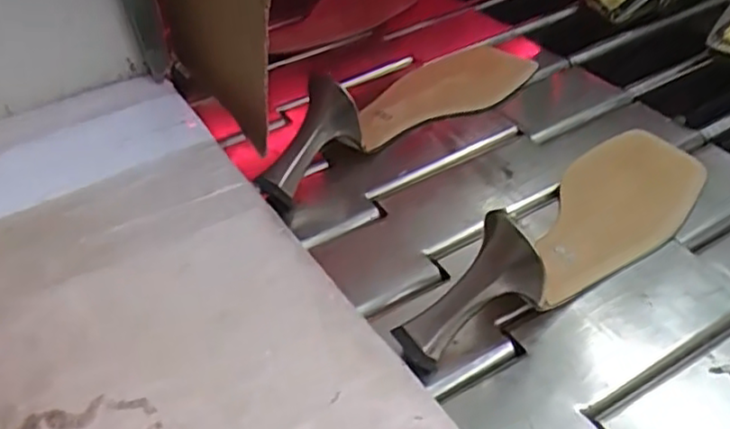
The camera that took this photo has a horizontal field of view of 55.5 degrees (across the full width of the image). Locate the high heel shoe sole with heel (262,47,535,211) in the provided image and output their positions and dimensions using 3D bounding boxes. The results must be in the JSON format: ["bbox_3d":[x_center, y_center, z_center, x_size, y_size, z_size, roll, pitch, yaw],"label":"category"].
[{"bbox_3d":[0.028,-0.087,0.485,0.073,0.060,0.247,29,52,31],"label":"high heel shoe sole with heel"}]

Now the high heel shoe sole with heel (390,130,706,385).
[{"bbox_3d":[0.120,0.003,0.384,0.074,0.060,0.241,28,51,30],"label":"high heel shoe sole with heel"}]

